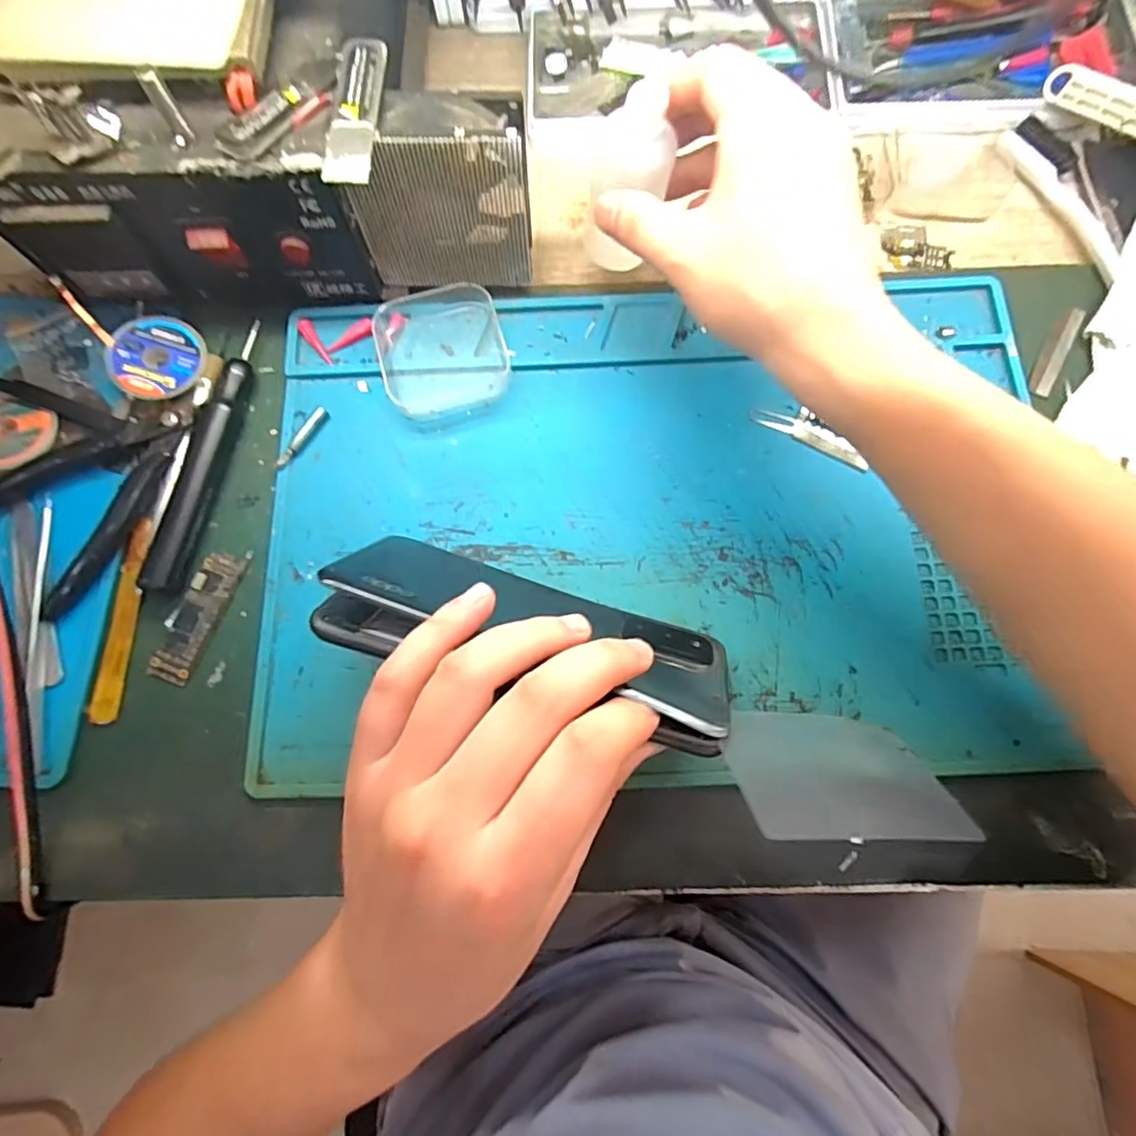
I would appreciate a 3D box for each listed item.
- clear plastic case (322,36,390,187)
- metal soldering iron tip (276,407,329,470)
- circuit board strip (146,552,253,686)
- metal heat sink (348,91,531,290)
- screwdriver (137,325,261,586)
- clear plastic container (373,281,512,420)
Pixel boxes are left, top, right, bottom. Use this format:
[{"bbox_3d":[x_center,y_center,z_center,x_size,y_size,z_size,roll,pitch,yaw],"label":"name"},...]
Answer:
[{"bbox_3d":[-0.086,-0.186,0.240,0.018,0.007,0.065,3,77,2],"label":"clear plastic case"},{"bbox_3d":[-0.136,-0.067,0.300,0.008,0.004,0.038,37,80,9],"label":"metal soldering iron tip"},{"bbox_3d":[-0.177,0.021,0.281,0.020,0.004,0.066,21,78,6],"label":"circuit board strip"},{"bbox_3d":[-0.059,-0.172,0.282,0.080,0.085,0.028,-8,76,-1],"label":"metal heat sink"},{"bbox_3d":[-0.182,-0.059,0.295,0.016,0.012,0.143,9,77,4],"label":"screwdriver"},{"bbox_3d":[-0.065,-0.112,0.303,0.063,0.017,0.065,-16,77,-2],"label":"clear plastic container"}]

